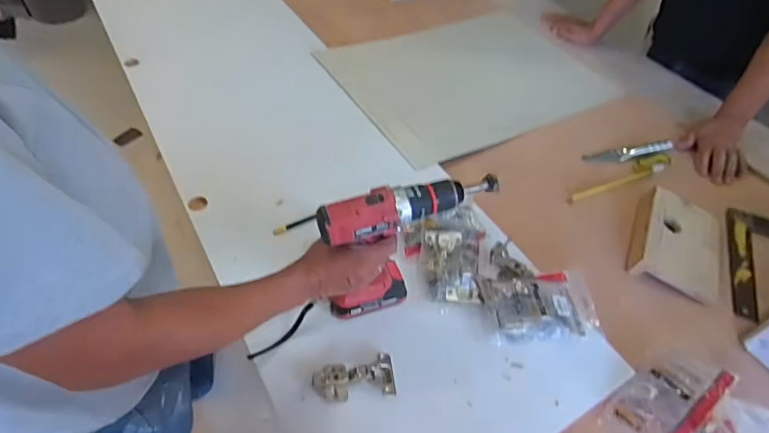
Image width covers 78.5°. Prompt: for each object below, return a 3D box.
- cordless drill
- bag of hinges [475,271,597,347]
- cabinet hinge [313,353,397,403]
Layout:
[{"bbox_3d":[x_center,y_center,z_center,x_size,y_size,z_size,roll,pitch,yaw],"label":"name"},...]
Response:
[{"bbox_3d":[0.033,0.039,0.665,0.245,0.199,0.072,-12,52,-14],"label":"cordless drill"},{"bbox_3d":[0.241,0.133,0.723,0.173,0.028,0.105,-6,51,-9],"label":"bag of hinges"},{"bbox_3d":[-0.040,0.219,0.642,0.110,0.028,0.056,-5,51,-8],"label":"cabinet hinge"}]

